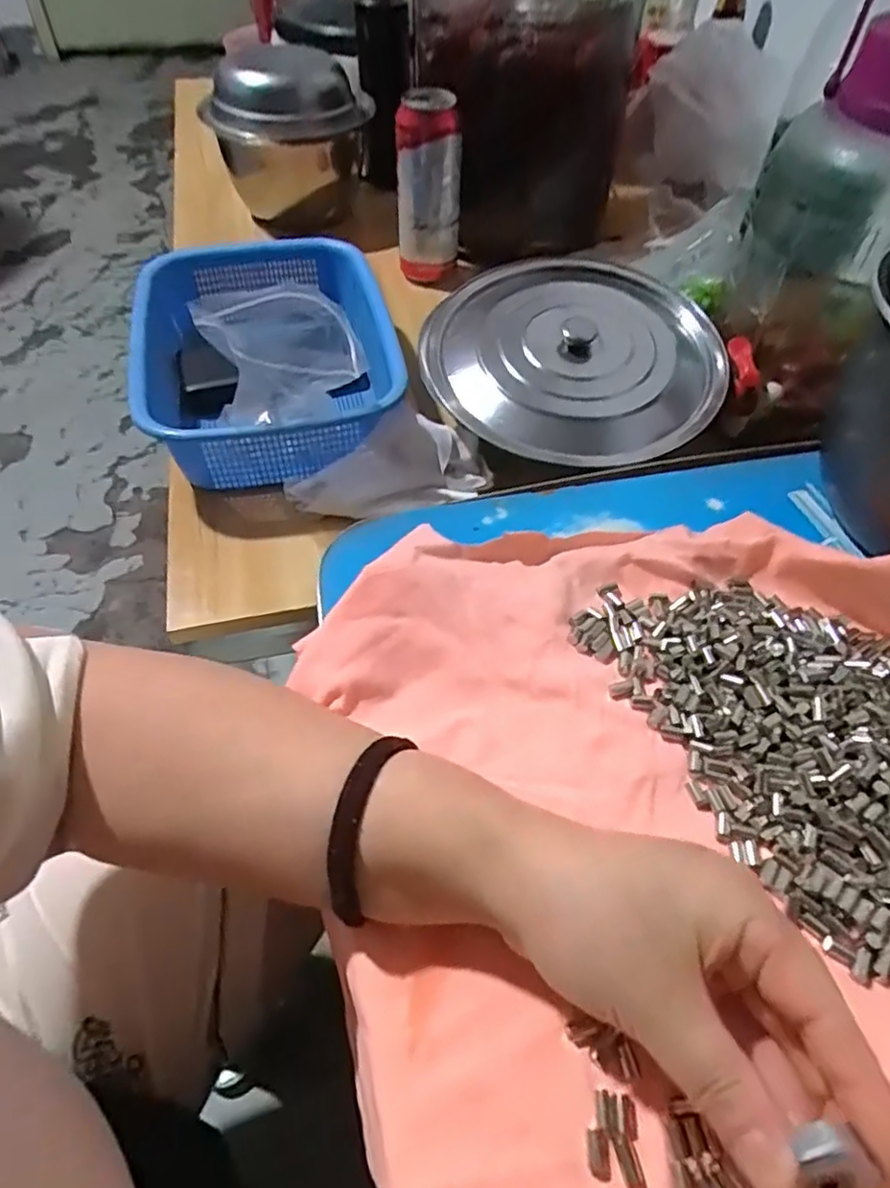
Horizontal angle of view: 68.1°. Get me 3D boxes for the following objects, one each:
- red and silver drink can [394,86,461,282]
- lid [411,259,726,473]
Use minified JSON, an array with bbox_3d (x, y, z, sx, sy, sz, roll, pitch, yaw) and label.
[{"bbox_3d":[-0.017,-0.420,0.688,0.064,0.162,0.052,2,53,-1],"label":"red and silver drink can"},{"bbox_3d":[0.092,-0.187,0.511,0.198,0.039,0.216,-2,66,5],"label":"lid"}]

